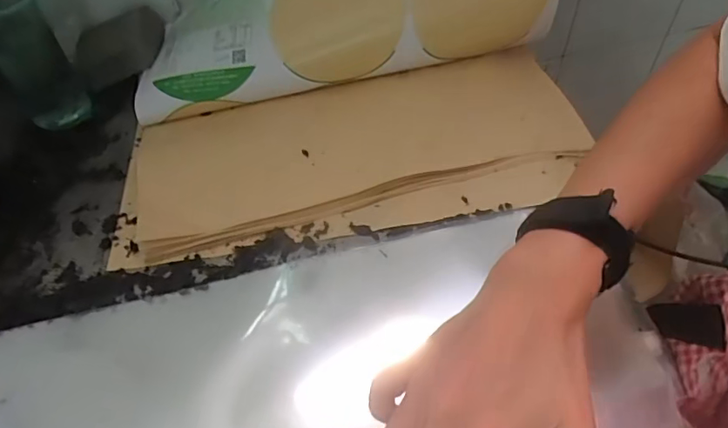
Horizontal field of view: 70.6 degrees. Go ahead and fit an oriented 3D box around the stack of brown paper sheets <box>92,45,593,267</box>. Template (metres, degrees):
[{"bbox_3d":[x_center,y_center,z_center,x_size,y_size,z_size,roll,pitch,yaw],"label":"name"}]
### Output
[{"bbox_3d":[-0.011,-0.070,0.562,0.498,0.021,0.212,-9,52,-3],"label":"stack of brown paper sheets"}]

